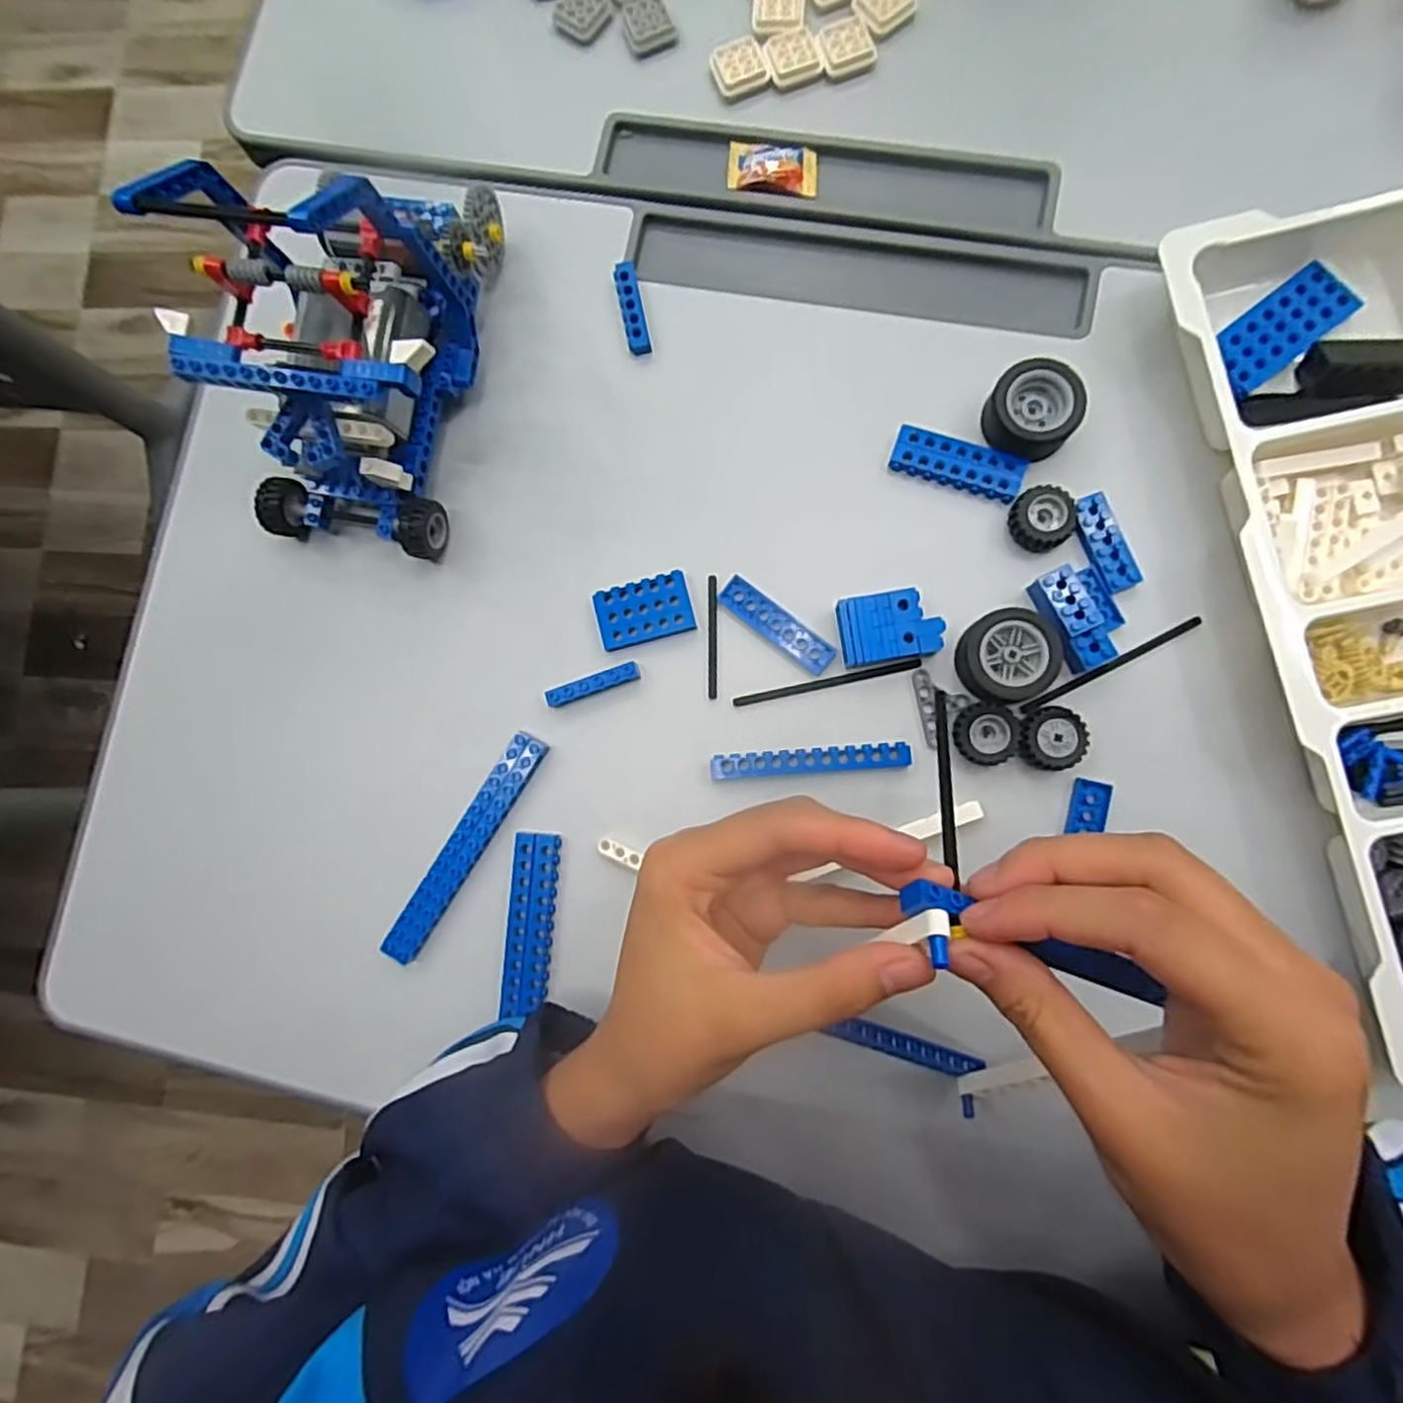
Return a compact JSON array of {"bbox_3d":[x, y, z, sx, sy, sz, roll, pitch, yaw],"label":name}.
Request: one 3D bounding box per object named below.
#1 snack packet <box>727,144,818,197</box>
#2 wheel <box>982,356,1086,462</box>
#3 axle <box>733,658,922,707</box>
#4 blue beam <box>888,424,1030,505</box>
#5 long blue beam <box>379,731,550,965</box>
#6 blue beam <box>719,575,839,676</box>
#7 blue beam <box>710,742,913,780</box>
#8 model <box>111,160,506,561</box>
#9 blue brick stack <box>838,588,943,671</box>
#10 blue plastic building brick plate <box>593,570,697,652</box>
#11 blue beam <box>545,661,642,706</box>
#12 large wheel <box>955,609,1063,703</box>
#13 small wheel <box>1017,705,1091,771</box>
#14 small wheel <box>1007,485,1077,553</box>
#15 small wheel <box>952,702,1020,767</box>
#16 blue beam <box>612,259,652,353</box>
[{"bbox_3d":[0.038,-0.284,0.374,0.047,0.007,0.025,5,84,5],"label":"snack packet"},{"bbox_3d":[0.159,-0.139,0.339,0.040,0.028,0.041,0,84,5],"label":"wheel"},{"bbox_3d":[0.061,-0.009,0.344,0.090,0.005,0.005,-12,83,3],"label":"axle"},{"bbox_3d":[0.127,-0.118,0.345,0.063,0.008,0.026,19,86,6],"label":"blue beam"},{"bbox_3d":[-0.117,0.072,0.345,0.018,0.011,0.124,33,87,7],"label":"long blue beam"},{"bbox_3d":[0.037,-0.038,0.347,0.063,0.004,0.017,39,88,7],"label":"blue beam"},{"bbox_3d":[0.053,0.029,0.339,0.095,0.007,0.012,-4,84,4],"label":"blue beam"},{"bbox_3d":[-0.166,-0.172,0.319,0.108,0.130,0.179,7,85,6],"label":"model"},{"bbox_3d":[0.091,-0.036,0.338,0.046,0.013,0.032,-8,83,4],"label":"blue brick stack"},{"bbox_3d":[-0.029,-0.046,0.354,0.047,0.008,0.031,-15,83,3],"label":"blue plastic building brick plate"},{"bbox_3d":[-0.054,-0.008,0.351,0.046,0.013,0.009,-22,83,2],"label":"blue beam"},{"bbox_3d":[0.143,-0.021,0.328,0.042,0.019,0.041,0,84,5],"label":"large wheel"},{"bbox_3d":[0.163,0.017,0.330,0.031,0.018,0.028,-8,83,4],"label":"small wheel"},{"bbox_3d":[0.164,-0.088,0.337,0.027,0.012,0.028,0,84,5],"label":"small wheel"},{"bbox_3d":[0.134,0.015,0.330,0.028,0.010,0.029,0,84,5],"label":"small wheel"},{"bbox_3d":[-0.036,-0.208,0.370,0.012,0.009,0.046,-11,83,3],"label":"blue beam"}]

